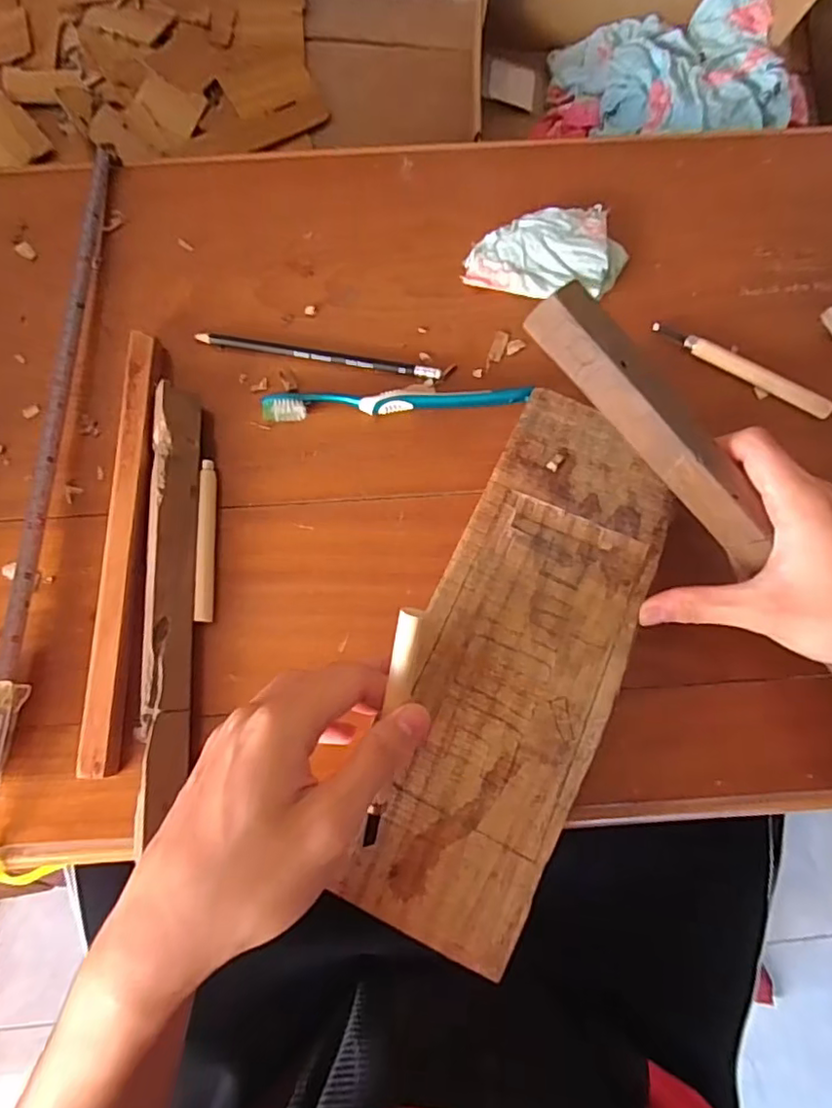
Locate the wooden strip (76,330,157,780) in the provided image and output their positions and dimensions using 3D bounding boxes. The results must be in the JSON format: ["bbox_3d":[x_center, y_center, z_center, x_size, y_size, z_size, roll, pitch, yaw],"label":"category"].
[{"bbox_3d":[-0.182,-0.010,0.368,0.020,0.016,0.279,-1,75,0],"label":"wooden strip"}]

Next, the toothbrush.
[{"bbox_3d":[-0.013,-0.102,0.396,0.178,0.011,0.020,-1,75,-1],"label":"toothbrush"}]

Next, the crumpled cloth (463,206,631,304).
[{"bbox_3d":[0.092,-0.216,0.424,0.113,0.018,0.066,-5,75,-1],"label":"crumpled cloth"}]

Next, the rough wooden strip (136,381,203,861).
[{"bbox_3d":[-0.152,0.025,0.359,0.030,0.022,0.265,-3,75,-1],"label":"rough wooden strip"}]

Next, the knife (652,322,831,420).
[{"bbox_3d":[0.225,-0.129,0.407,0.129,0.009,0.011,32,77,8],"label":"knife"}]

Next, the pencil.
[{"bbox_3d":[-0.067,-0.139,0.408,0.167,0.004,0.011,10,75,2],"label":"pencil"}]

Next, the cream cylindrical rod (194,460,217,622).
[{"bbox_3d":[-0.134,-0.010,0.376,0.009,0.009,0.105,-2,75,-1],"label":"cream cylindrical rod"}]

